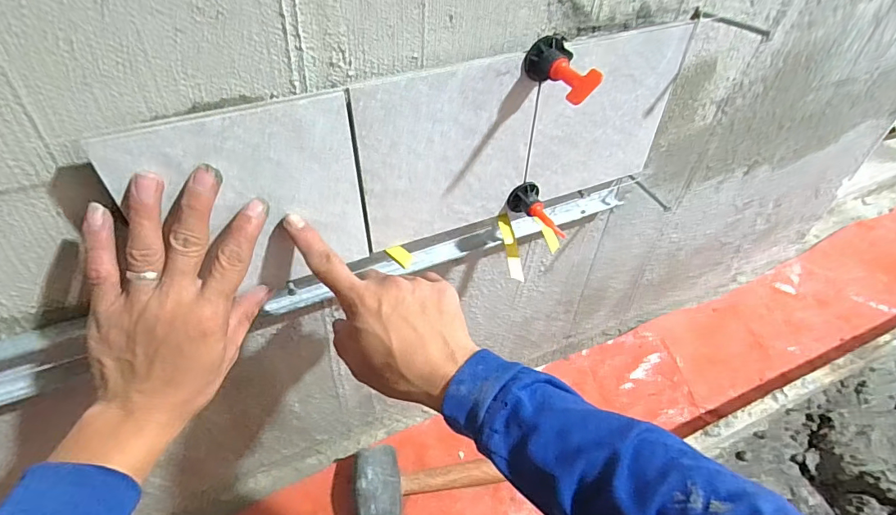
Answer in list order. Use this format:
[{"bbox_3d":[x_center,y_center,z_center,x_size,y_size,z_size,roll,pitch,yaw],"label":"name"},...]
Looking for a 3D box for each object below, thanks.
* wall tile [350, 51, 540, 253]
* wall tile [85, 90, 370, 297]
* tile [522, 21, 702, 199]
[{"bbox_3d":[0.002,-0.080,0.370,0.145,0.143,0.007,-18,50,-18],"label":"wall tile"},{"bbox_3d":[-0.132,-0.035,0.324,0.145,0.141,0.011,-20,50,-20],"label":"wall tile"},{"bbox_3d":[0.140,-0.124,0.416,0.148,0.144,0.016,-21,51,-20],"label":"tile"}]

